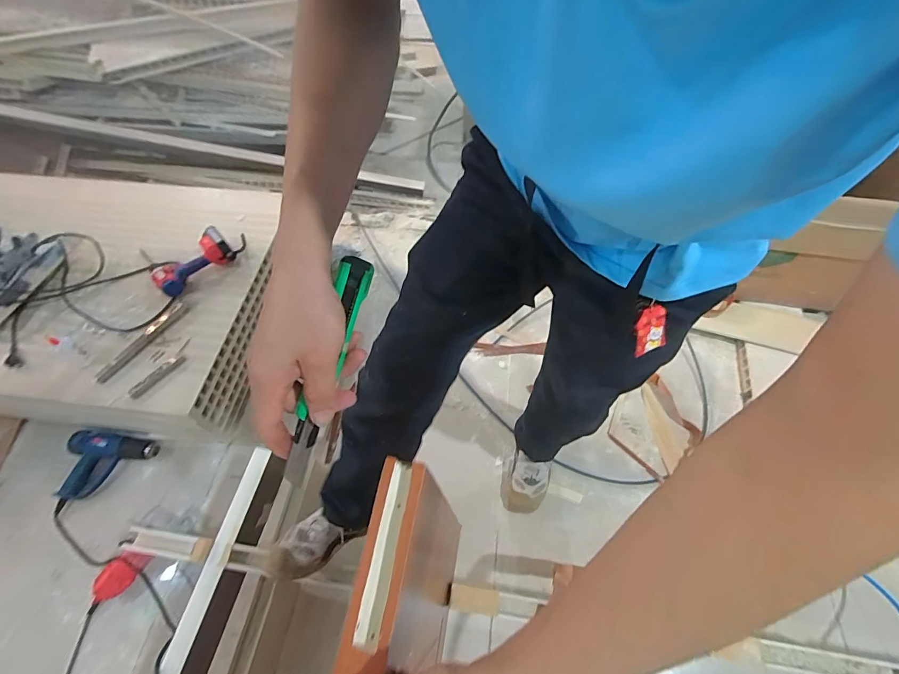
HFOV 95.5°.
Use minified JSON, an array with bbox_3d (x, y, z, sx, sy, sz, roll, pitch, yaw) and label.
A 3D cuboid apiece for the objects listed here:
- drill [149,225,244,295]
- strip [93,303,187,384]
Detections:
[{"bbox_3d":[-0.765,-0.247,1.244,0.284,0.072,0.132,-40,65,-21],"label":"drill"},{"bbox_3d":[-0.858,0.011,1.142,0.047,0.013,0.279,34,66,5],"label":"strip"}]

